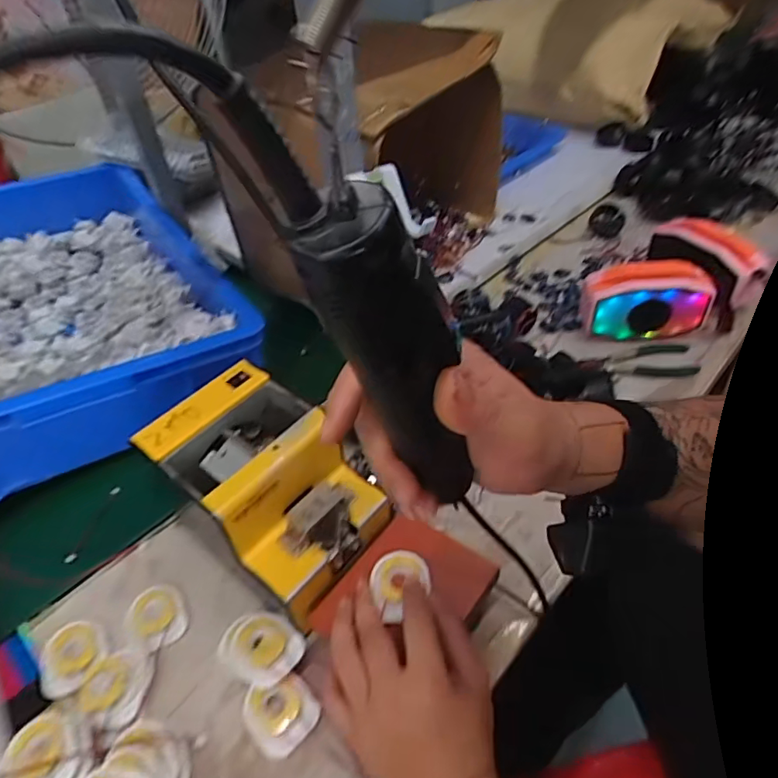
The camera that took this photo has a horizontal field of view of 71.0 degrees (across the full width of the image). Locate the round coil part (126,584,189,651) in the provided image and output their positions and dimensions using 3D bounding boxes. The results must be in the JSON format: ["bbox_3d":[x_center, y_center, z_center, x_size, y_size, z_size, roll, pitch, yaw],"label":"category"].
[{"bbox_3d":[-0.214,0.206,0.500,0.045,0.010,0.063,-29,49,-21],"label":"round coil part"}]

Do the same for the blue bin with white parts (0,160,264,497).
[{"bbox_3d":[-0.484,-0.118,0.740,0.425,0.115,0.592,-30,49,-22],"label":"blue bin with white parts"}]

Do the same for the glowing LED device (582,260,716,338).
[{"bbox_3d":[0.323,-0.110,0.694,0.149,0.086,0.062,2,45,8],"label":"glowing LED device"}]

